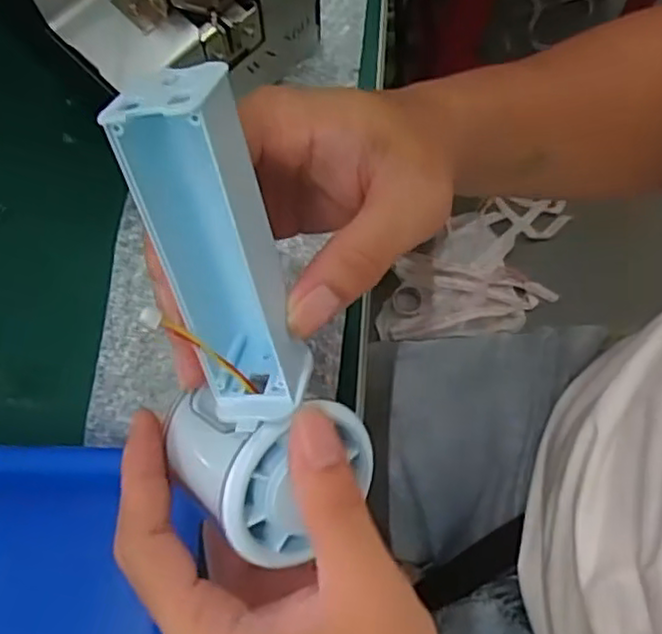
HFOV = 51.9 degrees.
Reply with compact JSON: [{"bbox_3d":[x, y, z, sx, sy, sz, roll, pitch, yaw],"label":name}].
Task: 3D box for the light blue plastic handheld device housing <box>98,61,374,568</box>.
[{"bbox_3d":[-0.027,0.005,0.205,0.065,0.042,0.149,-7,118,0],"label":"light blue plastic handheld device housing"}]

